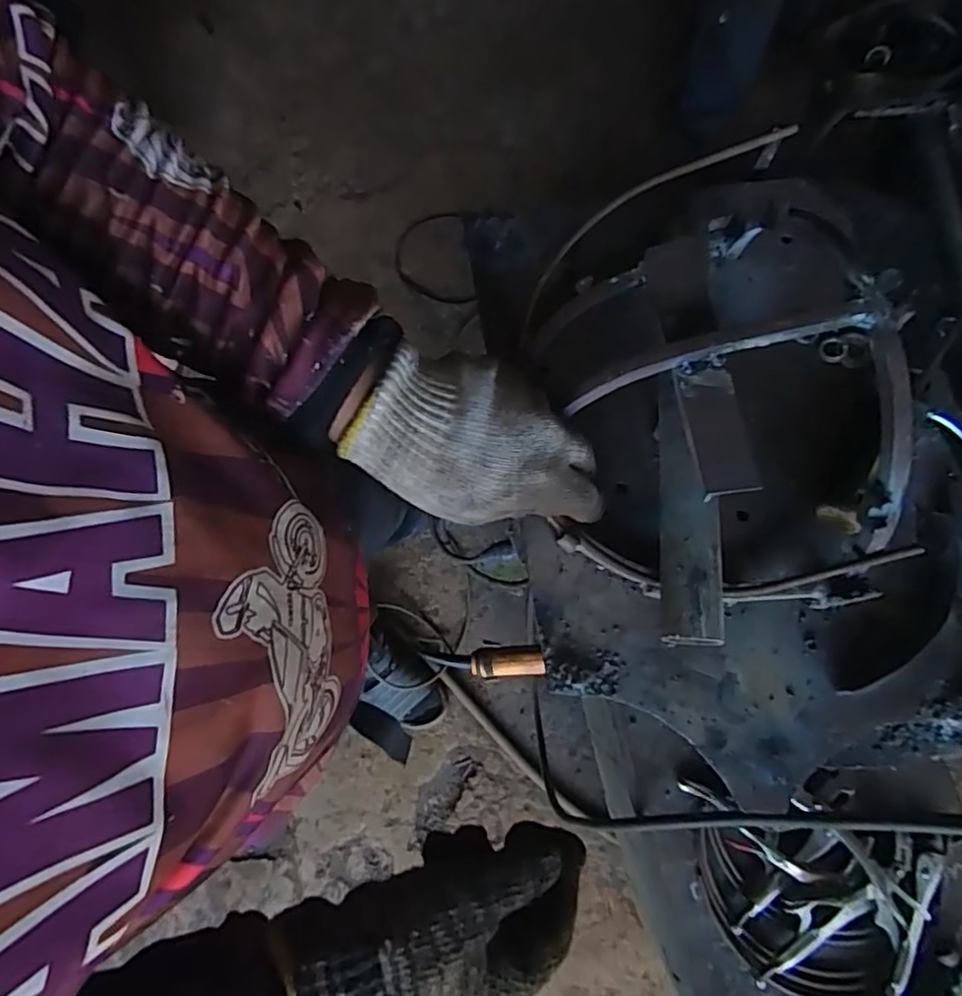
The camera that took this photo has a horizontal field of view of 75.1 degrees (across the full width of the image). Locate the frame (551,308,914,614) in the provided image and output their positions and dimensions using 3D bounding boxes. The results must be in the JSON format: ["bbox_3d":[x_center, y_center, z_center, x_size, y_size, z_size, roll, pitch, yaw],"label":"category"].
[{"bbox_3d":[0.137,-0.007,0.345,0.162,0.111,0.140,-9,77,-1],"label":"frame"}]

